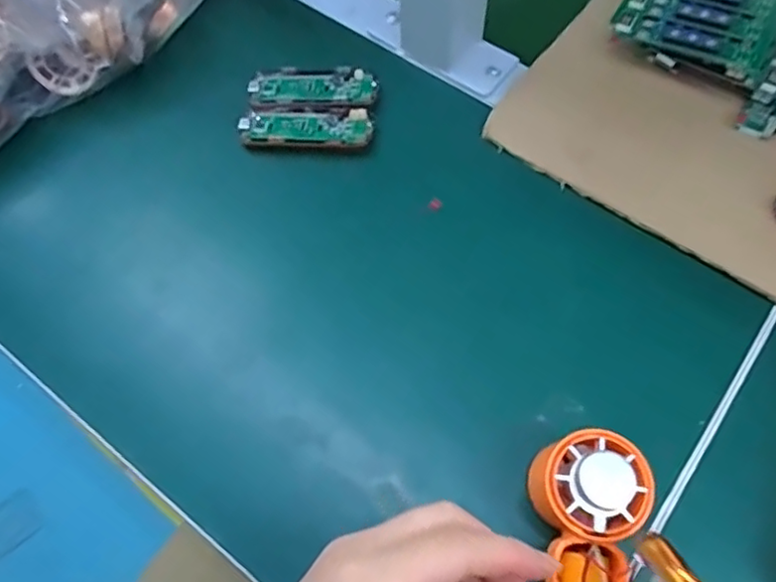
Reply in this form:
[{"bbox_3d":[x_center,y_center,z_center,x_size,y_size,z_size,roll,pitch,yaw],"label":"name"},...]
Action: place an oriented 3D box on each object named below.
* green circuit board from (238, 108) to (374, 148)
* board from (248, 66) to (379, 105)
[{"bbox_3d":[-0.050,-0.100,0.377,0.080,0.006,0.024,1,66,2],"label":"green circuit board"},{"bbox_3d":[-0.048,-0.132,0.392,0.080,0.006,0.032,1,66,2],"label":"board"}]

